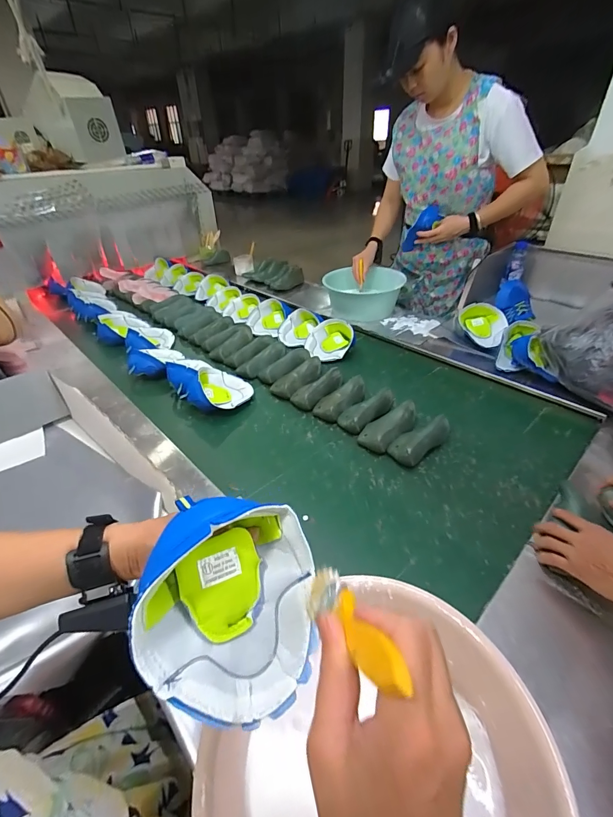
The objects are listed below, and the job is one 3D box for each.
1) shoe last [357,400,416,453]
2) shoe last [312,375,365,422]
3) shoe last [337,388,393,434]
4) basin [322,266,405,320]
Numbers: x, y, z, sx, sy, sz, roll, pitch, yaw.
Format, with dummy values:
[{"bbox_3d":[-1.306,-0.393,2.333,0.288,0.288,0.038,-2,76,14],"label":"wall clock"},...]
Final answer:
[{"bbox_3d":[0.200,0.040,0.868,0.159,0.055,0.079,-28,45,-29],"label":"shoe last"},{"bbox_3d":[0.094,-0.031,0.970,0.082,0.057,0.174,26,46,31],"label":"shoe last"},{"bbox_3d":[0.155,0.005,0.921,0.158,0.058,0.087,-25,43,-27],"label":"shoe last"},{"bbox_3d":[0.235,-0.487,1.491,0.313,0.122,0.261,12,40,17],"label":"basin"}]

